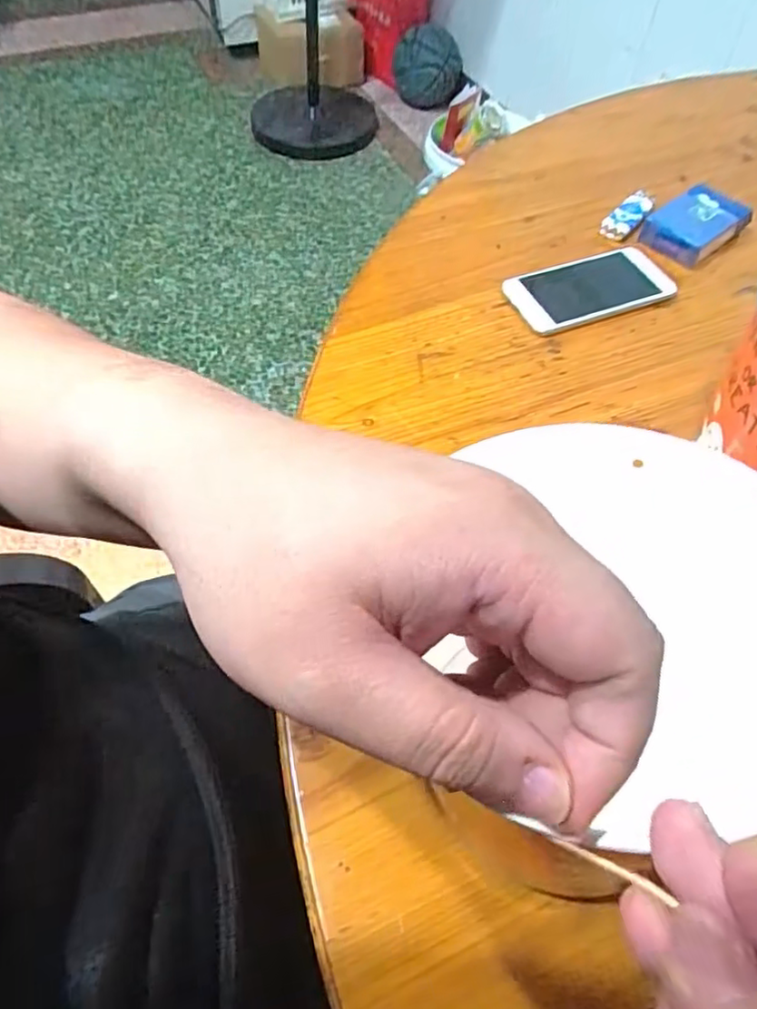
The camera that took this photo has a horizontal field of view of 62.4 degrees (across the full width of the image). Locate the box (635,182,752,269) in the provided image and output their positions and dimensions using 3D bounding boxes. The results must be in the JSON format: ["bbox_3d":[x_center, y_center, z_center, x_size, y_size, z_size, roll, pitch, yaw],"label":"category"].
[{"bbox_3d":[0.273,-0.242,0.540,0.087,0.023,0.062,-38,66,-23],"label":"box"}]

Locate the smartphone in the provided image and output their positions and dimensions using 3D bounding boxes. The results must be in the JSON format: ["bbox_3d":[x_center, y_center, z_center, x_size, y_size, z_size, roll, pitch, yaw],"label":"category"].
[{"bbox_3d":[0.167,-0.174,0.503,0.135,0.011,0.063,-18,60,-12],"label":"smartphone"}]

